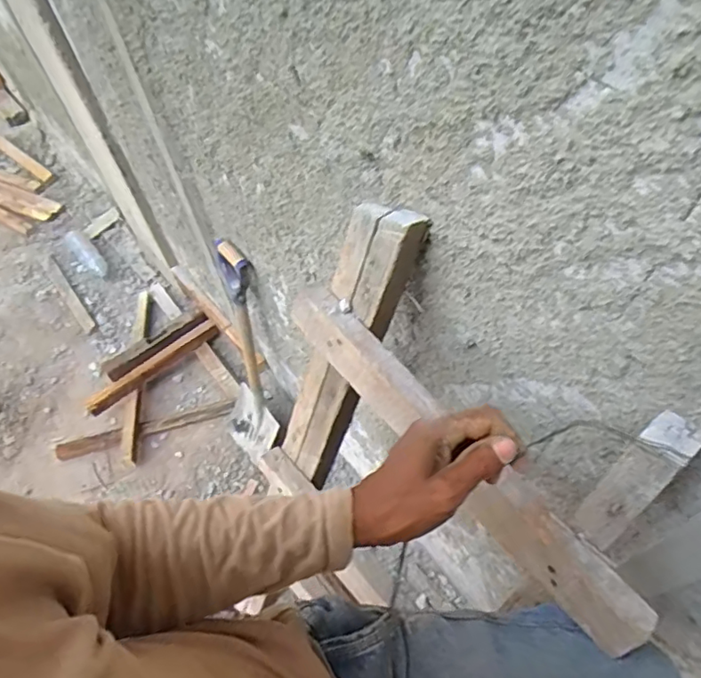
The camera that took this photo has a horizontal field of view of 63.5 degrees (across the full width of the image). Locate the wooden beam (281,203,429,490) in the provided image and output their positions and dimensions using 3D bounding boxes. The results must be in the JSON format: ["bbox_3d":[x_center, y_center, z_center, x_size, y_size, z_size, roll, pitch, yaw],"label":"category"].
[{"bbox_3d":[-0.008,0.028,0.758,0.091,0.453,0.059,41,42,25],"label":"wooden beam"}]

